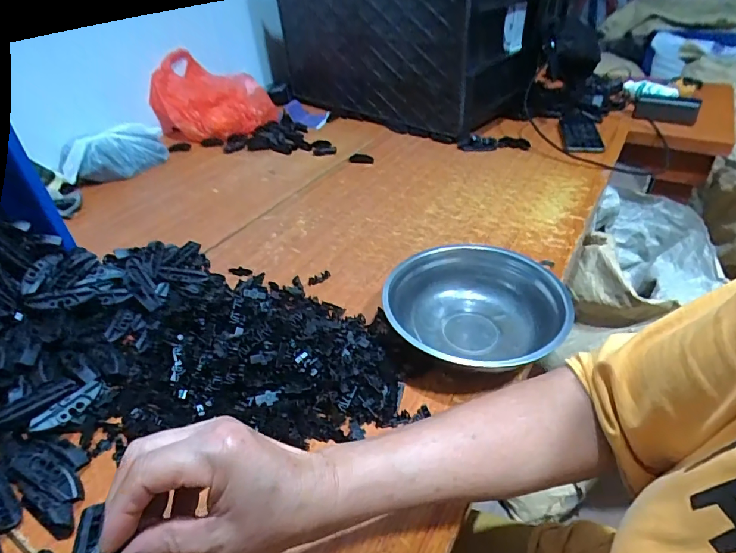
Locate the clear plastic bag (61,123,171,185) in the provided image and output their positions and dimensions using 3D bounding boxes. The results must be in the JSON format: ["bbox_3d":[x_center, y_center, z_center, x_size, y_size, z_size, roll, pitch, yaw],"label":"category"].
[{"bbox_3d":[-0.531,-0.262,0.944,0.220,0.079,0.108,-29,44,-29],"label":"clear plastic bag"}]

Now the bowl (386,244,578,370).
[{"bbox_3d":[0.122,0.043,0.523,0.190,0.061,0.200,-2,38,2],"label":"bowl"}]

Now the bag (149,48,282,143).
[{"bbox_3d":[-0.389,-0.459,1.122,0.285,0.156,0.284,-18,40,-17],"label":"bag"}]

